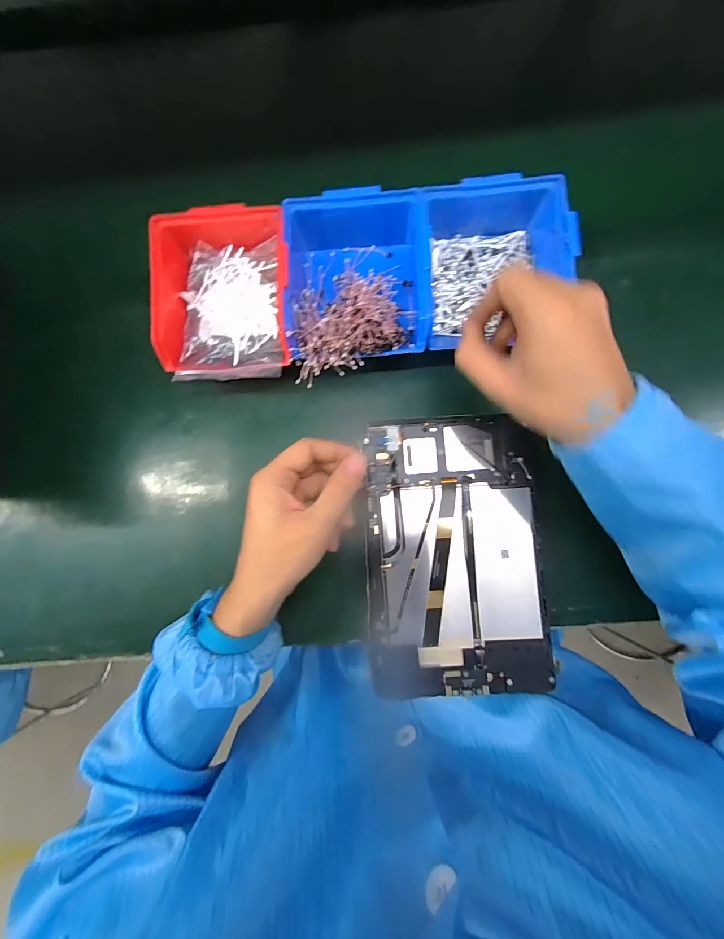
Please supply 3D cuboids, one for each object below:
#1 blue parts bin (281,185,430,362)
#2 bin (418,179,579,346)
[{"bbox_3d":[-0.006,-0.172,0.352,0.129,0.058,0.150,-6,84,1],"label":"blue parts bin"},{"bbox_3d":[0.118,-0.189,0.344,0.124,0.058,0.139,-8,83,1],"label":"bin"}]

